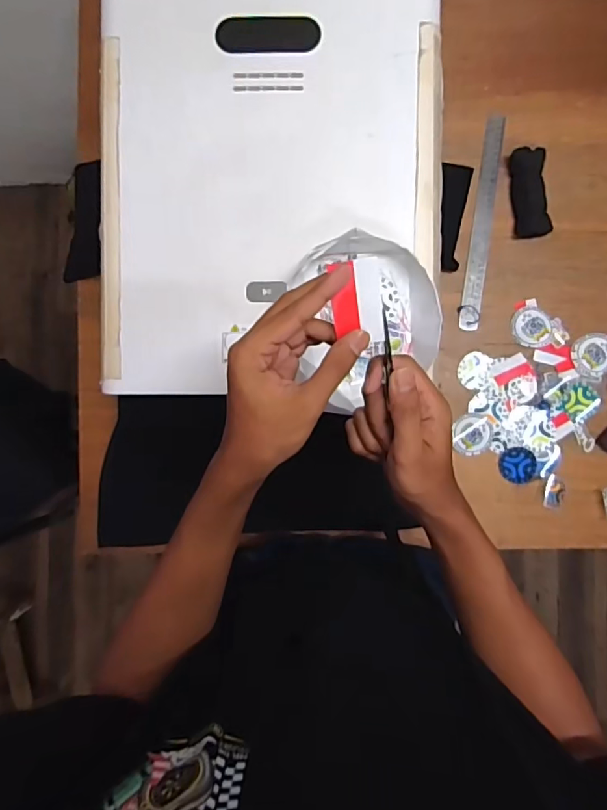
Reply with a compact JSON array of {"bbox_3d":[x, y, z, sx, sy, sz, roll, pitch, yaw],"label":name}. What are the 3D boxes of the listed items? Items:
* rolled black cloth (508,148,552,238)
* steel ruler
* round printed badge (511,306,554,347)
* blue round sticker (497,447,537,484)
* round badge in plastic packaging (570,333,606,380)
[{"bbox_3d":[0.335,-0.312,0.741,0.045,0.025,0.127,-6,90,0],"label":"rolled black cloth"},{"bbox_3d":[0.268,-0.273,0.749,0.032,0.007,0.318,8,90,-2],"label":"steel ruler"},{"bbox_3d":[0.341,-0.116,0.745,0.052,0.005,0.062,-33,81,7],"label":"round printed badge"},{"bbox_3d":[0.319,0.091,0.744,0.055,0.004,0.053,0,95,3],"label":"blue round sticker"},{"bbox_3d":[0.432,-0.074,0.743,0.070,0.004,0.060,-44,90,0],"label":"round badge in plastic packaging"}]

